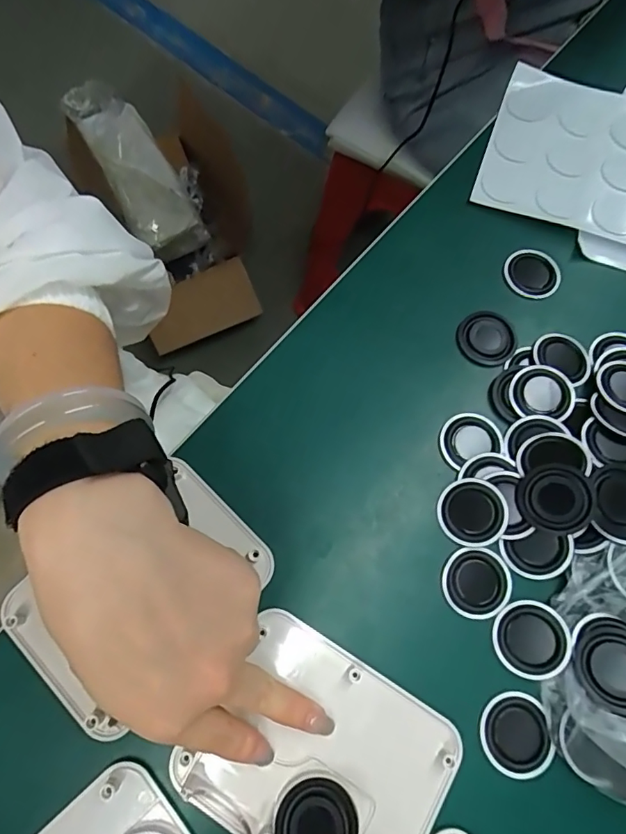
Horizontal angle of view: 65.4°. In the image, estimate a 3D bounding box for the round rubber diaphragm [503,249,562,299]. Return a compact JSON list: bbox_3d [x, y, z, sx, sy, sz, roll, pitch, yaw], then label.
[{"bbox_3d":[0.155,-0.101,0.343,0.037,0.006,0.036,0,71,-1],"label":"round rubber diaphragm"}]

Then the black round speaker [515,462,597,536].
[{"bbox_3d":[0.135,0.045,0.272,0.039,0.006,0.038,-5,81,32],"label":"black round speaker"}]

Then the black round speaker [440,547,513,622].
[{"bbox_3d":[0.093,0.094,0.276,0.039,0.004,0.037,0,71,-1],"label":"black round speaker"}]

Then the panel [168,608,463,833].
[{"bbox_3d":[0.004,0.171,0.245,0.118,0.007,0.095,30,73,9],"label":"panel"}]

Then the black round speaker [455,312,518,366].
[{"bbox_3d":[0.117,-0.052,0.326,0.036,0.007,0.037,0,71,-1],"label":"black round speaker"}]

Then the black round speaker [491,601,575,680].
[{"bbox_3d":[0.118,0.120,0.264,0.038,0.004,0.037,-5,70,14],"label":"black round speaker"}]

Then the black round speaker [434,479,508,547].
[{"bbox_3d":[0.093,0.056,0.285,0.038,0.005,0.038,-3,77,13],"label":"black round speaker"}]

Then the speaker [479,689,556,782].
[{"bbox_3d":[0.106,0.165,0.253,0.035,0.004,0.038,0,71,-1],"label":"speaker"}]

